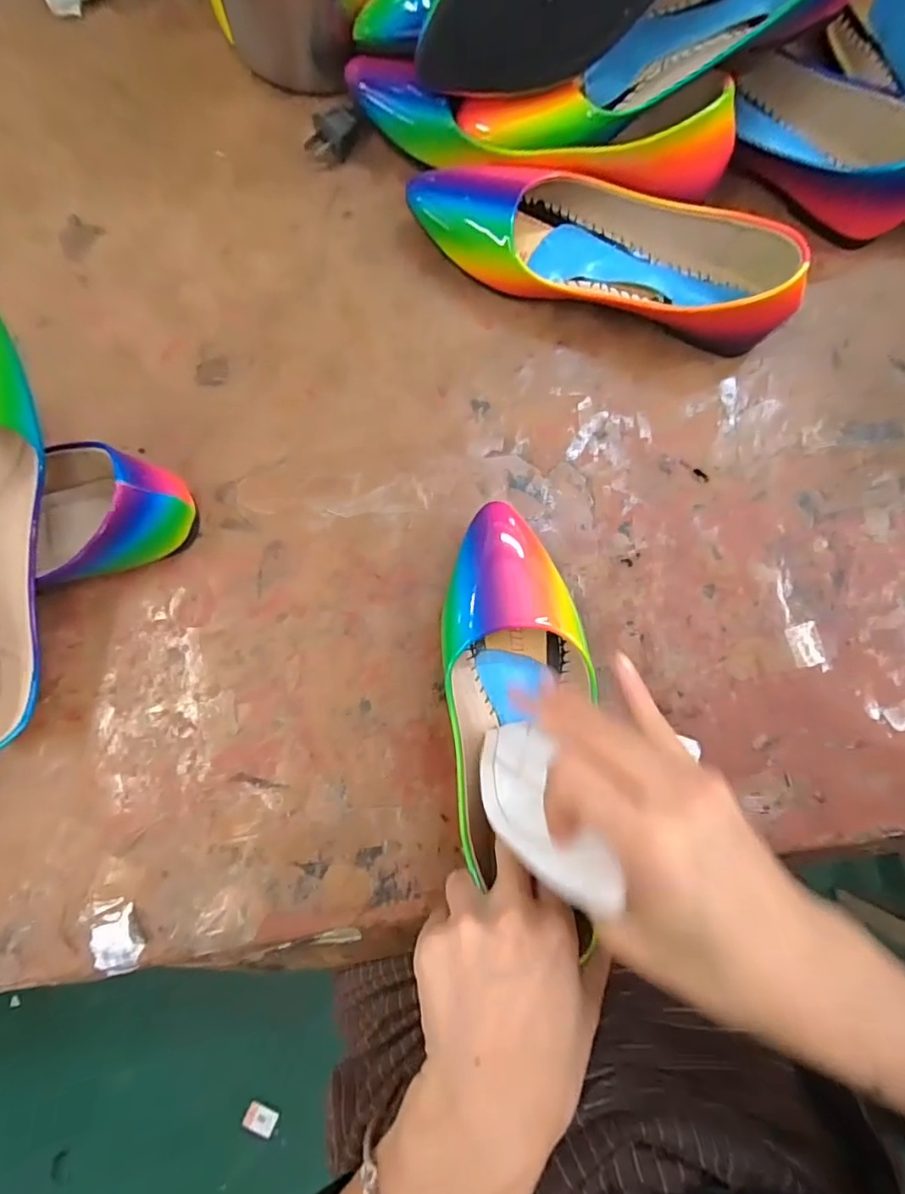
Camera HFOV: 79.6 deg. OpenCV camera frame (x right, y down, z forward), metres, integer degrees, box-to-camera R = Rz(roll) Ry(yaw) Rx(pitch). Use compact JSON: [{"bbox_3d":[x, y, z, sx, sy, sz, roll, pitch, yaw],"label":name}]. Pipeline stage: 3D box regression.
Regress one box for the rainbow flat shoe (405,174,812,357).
[{"bbox_3d":[0.096,-0.235,0.351,0.240,0.063,0.096,12,83,-1],"label":"rainbow flat shoe"}]

